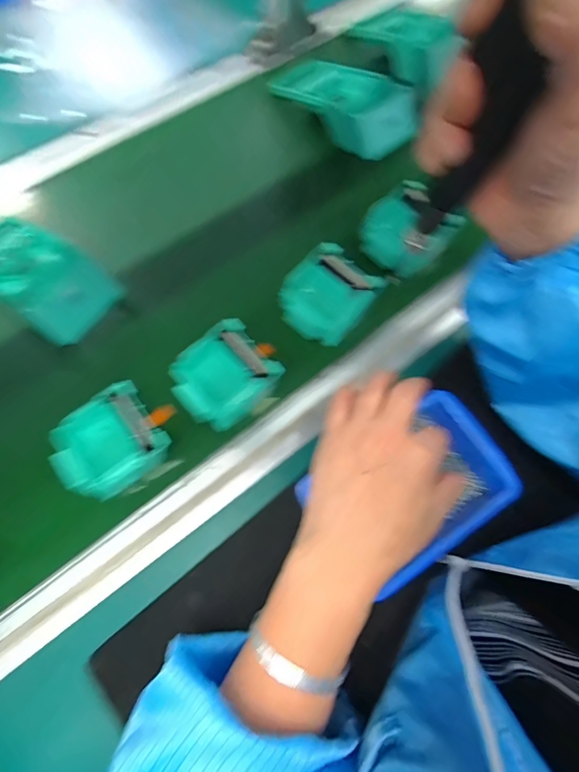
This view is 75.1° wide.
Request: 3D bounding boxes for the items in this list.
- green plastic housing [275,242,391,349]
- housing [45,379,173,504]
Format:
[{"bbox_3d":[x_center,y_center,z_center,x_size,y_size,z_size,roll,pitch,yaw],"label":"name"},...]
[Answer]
[{"bbox_3d":[0.037,-0.091,0.383,0.081,0.034,0.086,41,76,12],"label":"green plastic housing"},{"bbox_3d":[-0.157,0.052,0.333,0.086,0.034,0.077,-36,76,-12],"label":"housing"}]

